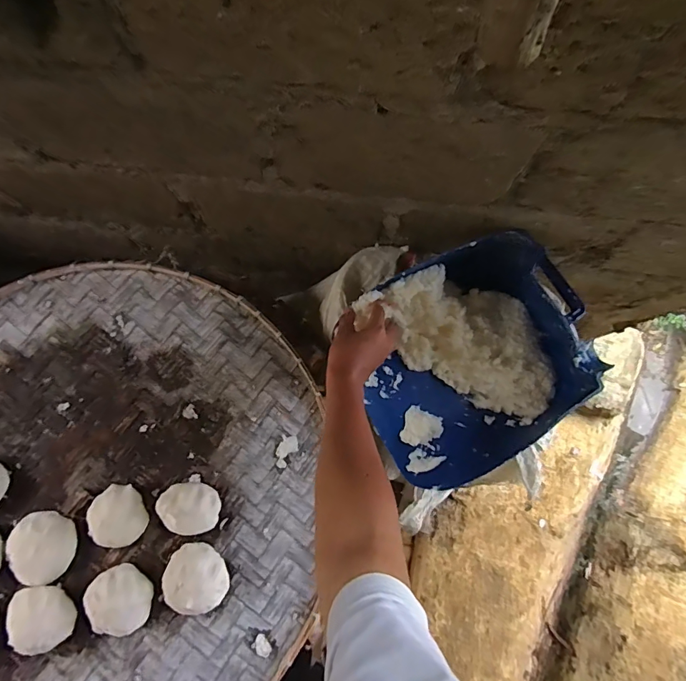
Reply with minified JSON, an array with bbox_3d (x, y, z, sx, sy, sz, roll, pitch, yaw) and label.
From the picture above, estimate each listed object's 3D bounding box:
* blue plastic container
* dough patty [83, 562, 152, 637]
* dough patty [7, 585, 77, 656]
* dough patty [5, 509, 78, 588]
[{"bbox_3d":[0.191,0.023,0.653,0.331,0.112,0.303,-24,80,-6],"label":"blue plastic container"},{"bbox_3d":[-0.305,0.353,0.589,0.082,0.031,0.079,2,79,-1],"label":"dough patty"},{"bbox_3d":[-0.409,0.377,0.578,0.089,0.035,0.082,-1,79,-2],"label":"dough patty"},{"bbox_3d":[-0.427,0.292,0.604,0.088,0.032,0.091,0,79,-1],"label":"dough patty"}]

